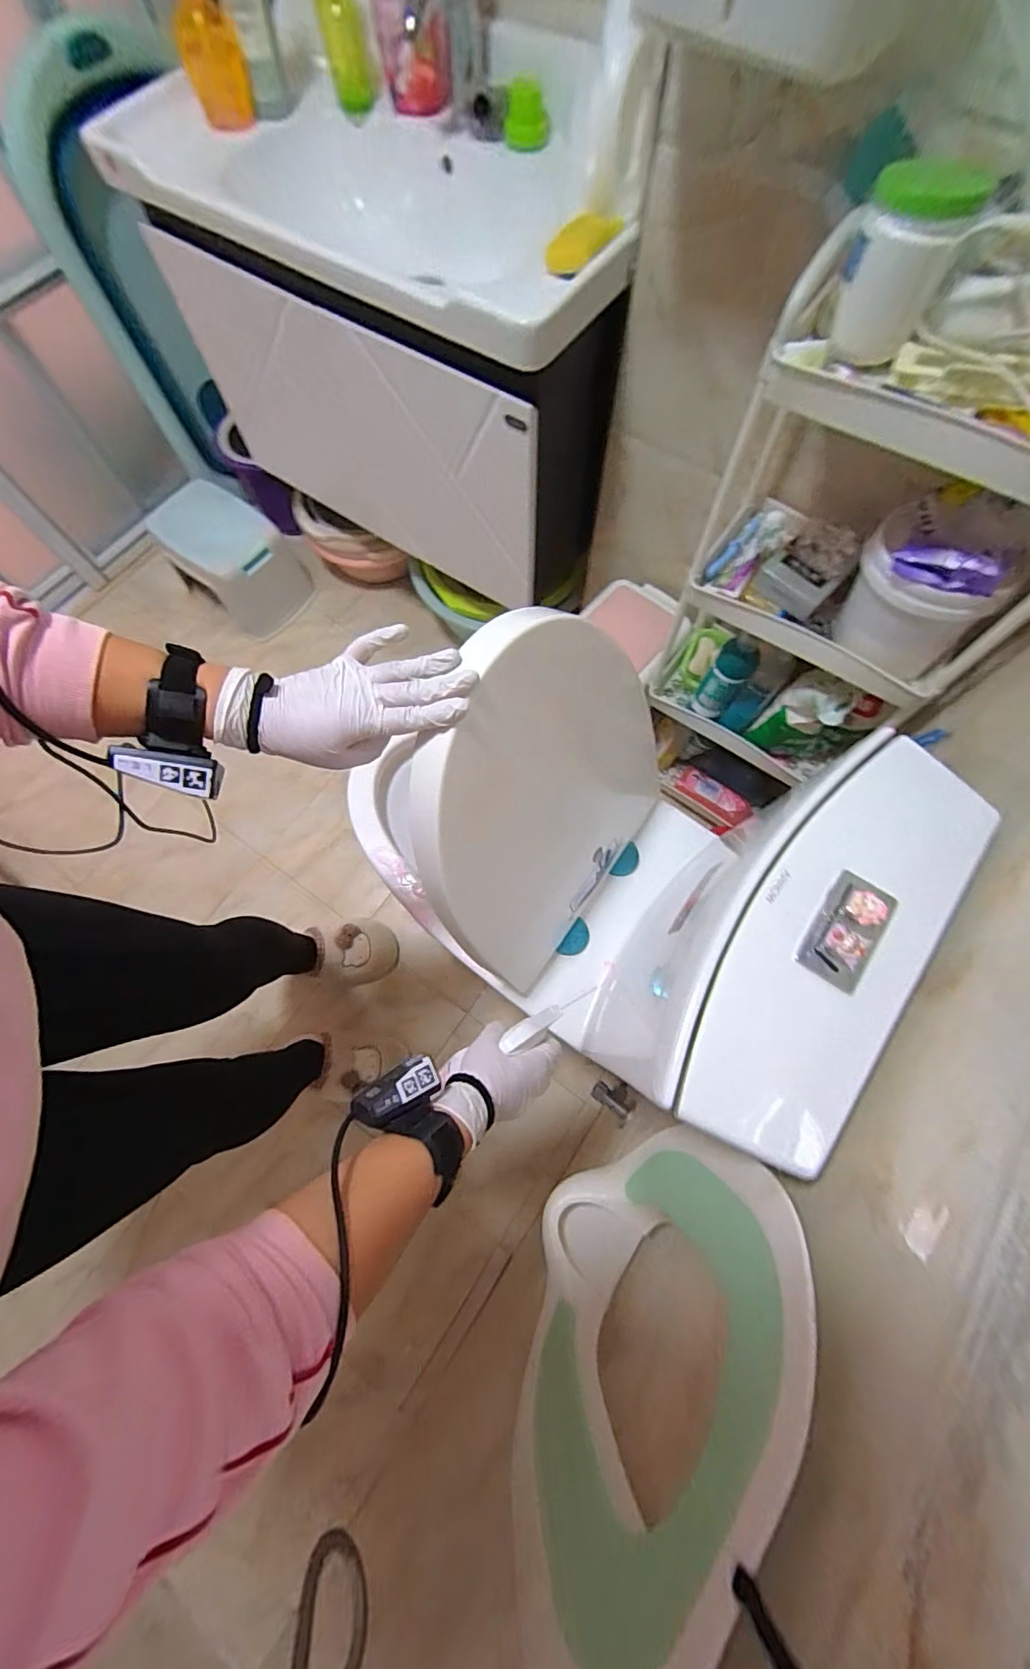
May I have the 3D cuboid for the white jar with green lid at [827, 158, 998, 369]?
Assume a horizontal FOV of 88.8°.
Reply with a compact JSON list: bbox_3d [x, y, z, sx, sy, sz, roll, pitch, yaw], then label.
[{"bbox_3d":[0.357,-0.532,0.498,0.086,0.112,0.086,0,72,1],"label":"white jar with green lid"}]

